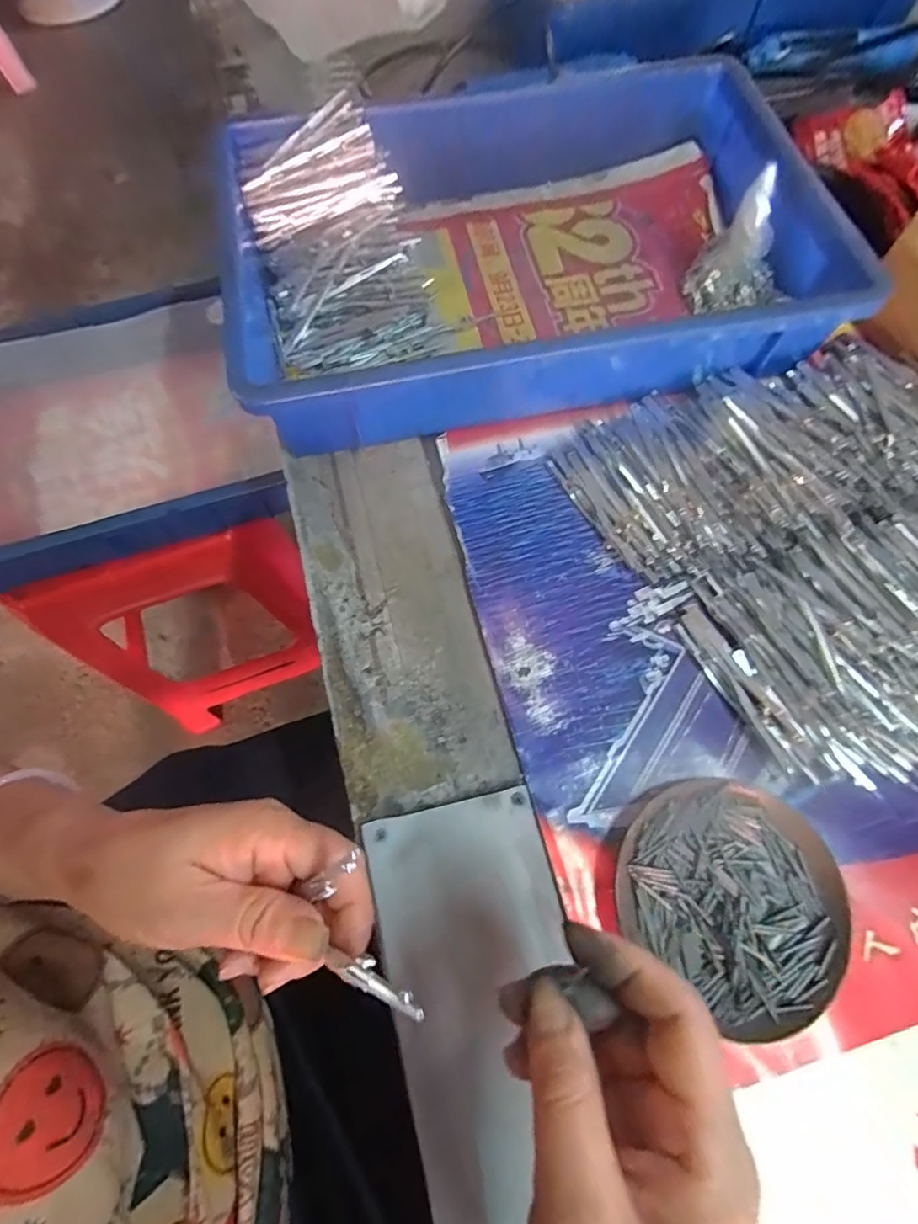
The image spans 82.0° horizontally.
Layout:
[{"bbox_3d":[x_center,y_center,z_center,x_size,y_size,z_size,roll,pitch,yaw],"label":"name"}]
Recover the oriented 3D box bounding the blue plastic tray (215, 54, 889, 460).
[{"bbox_3d":[0.046,-0.282,0.410,0.425,0.078,0.294,-11,69,-4],"label":"blue plastic tray"}]

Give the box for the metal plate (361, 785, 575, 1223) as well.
[{"bbox_3d":[0.016,0.195,0.258,0.092,0.008,0.194,-15,68,-3],"label":"metal plate"}]

